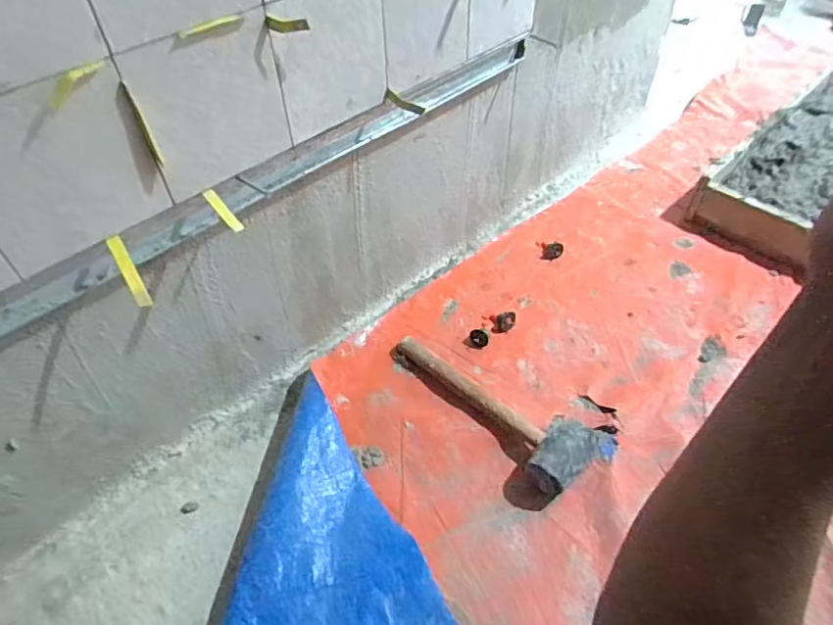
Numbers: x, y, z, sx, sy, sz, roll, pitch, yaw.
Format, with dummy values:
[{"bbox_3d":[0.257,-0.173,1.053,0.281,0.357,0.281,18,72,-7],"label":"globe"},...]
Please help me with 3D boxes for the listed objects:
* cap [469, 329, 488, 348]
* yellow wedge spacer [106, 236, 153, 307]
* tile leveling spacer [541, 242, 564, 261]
[{"bbox_3d":[0.103,0.042,0.915,0.029,0.020,0.028,0,49,0],"label":"cap"},{"bbox_3d":[-0.279,-0.040,0.538,0.013,0.012,0.075,-26,94,-20],"label":"yellow wedge spacer"},{"bbox_3d":[0.260,-0.119,1.062,0.041,0.020,0.035,4,49,5],"label":"tile leveling spacer"}]

